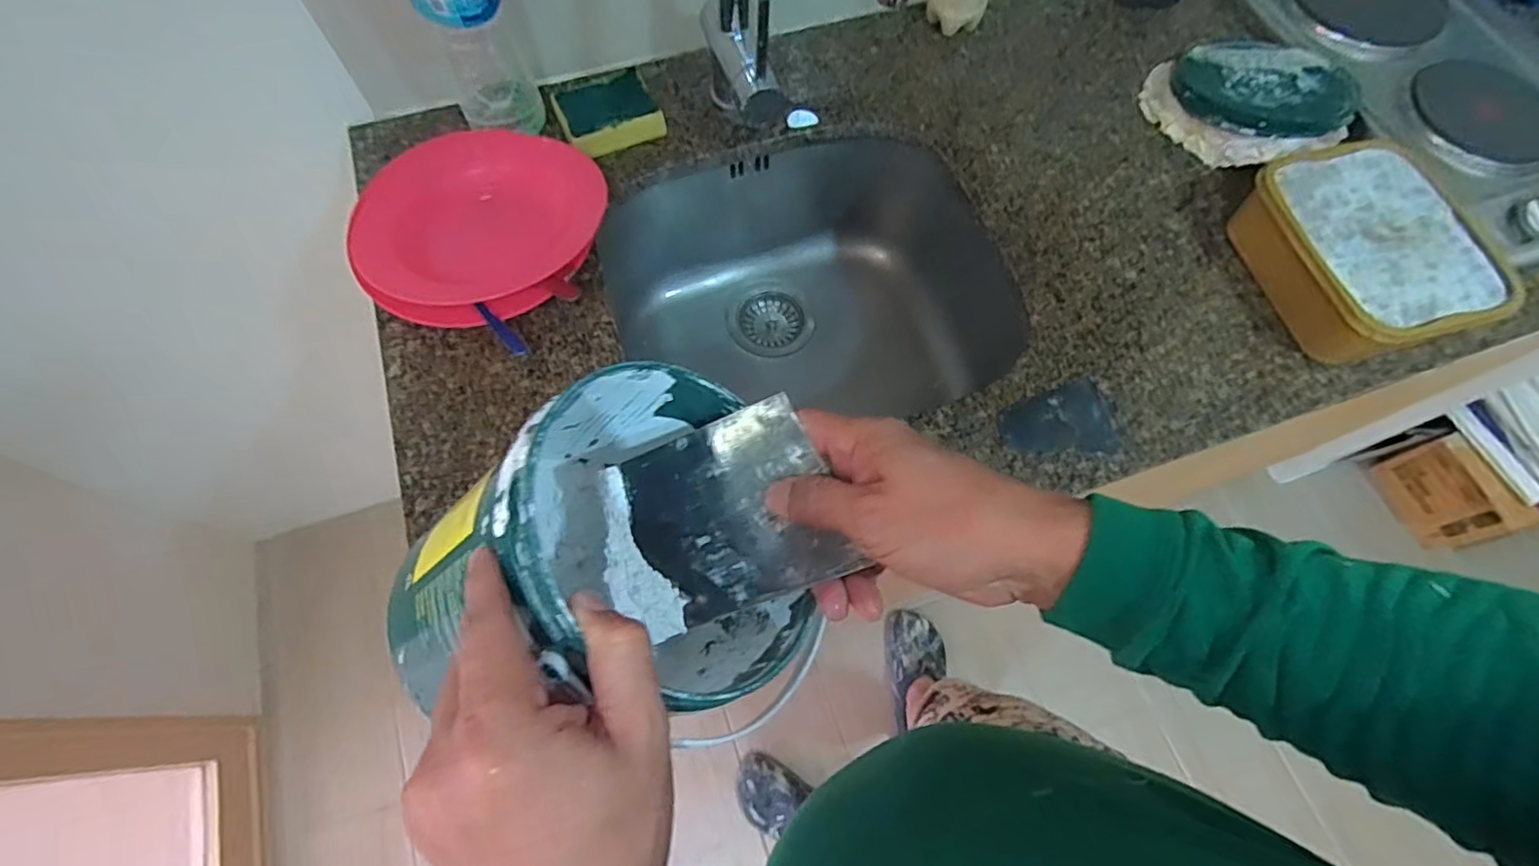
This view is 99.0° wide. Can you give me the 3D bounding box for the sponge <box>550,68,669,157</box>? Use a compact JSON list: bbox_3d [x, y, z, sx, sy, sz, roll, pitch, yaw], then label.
[{"bbox_3d":[-0.162,-0.324,0.667,0.096,0.026,0.075,-23,70,-10],"label":"sponge"}]

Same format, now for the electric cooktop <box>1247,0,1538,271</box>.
[{"bbox_3d":[0.765,-0.431,0.734,0.303,0.036,0.512,-19,69,-9],"label":"electric cooktop"}]

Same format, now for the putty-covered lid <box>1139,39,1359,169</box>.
[{"bbox_3d":[0.516,-0.362,0.694,0.192,0.052,0.174,-23,70,-10],"label":"putty-covered lid"}]

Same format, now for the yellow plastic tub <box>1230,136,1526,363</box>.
[{"bbox_3d":[0.547,-0.167,0.610,0.159,0.070,0.202,-14,69,-7],"label":"yellow plastic tub"}]

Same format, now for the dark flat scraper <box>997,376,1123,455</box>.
[{"bbox_3d":[0.249,-0.010,0.572,0.098,0.004,0.068,-9,68,-5],"label":"dark flat scraper"}]

